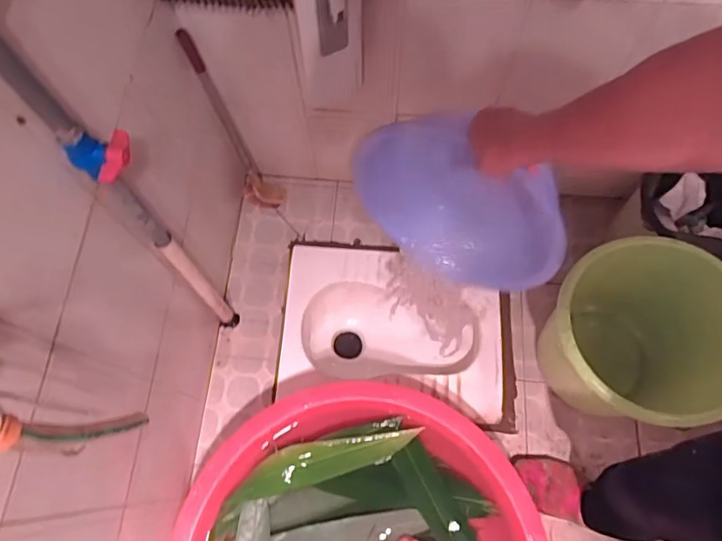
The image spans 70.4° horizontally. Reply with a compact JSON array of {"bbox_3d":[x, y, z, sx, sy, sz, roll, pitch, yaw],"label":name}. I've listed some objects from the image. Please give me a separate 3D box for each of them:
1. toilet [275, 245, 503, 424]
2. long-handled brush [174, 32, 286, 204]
[{"bbox_3d":[0.076,0.169,1.299,0.522,0.233,0.362,6,69,3],"label":"toilet"},{"bbox_3d":[-0.265,-0.292,1.124,0.090,0.509,0.095,-35,72,-11],"label":"long-handled brush"}]

